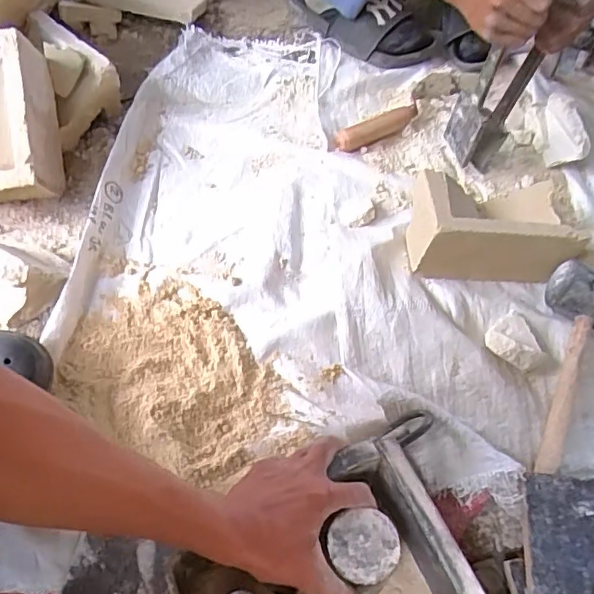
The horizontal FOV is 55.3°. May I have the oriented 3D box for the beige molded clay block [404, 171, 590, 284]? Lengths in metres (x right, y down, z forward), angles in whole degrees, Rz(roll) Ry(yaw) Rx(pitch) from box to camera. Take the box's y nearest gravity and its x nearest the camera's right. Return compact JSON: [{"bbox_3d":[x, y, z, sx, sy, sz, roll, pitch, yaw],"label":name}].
[{"bbox_3d":[0.250,-0.094,0.730,0.204,0.092,0.116,6,59,0],"label":"beige molded clay block"}]

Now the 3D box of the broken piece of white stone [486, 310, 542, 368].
[{"bbox_3d":[0.265,0.053,0.685,0.061,0.029,0.063,2,58,-3],"label":"broken piece of white stone"}]

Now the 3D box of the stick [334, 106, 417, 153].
[{"bbox_3d":[0.122,-0.254,0.862,0.153,0.026,0.030,-26,63,-19],"label":"stick"}]

